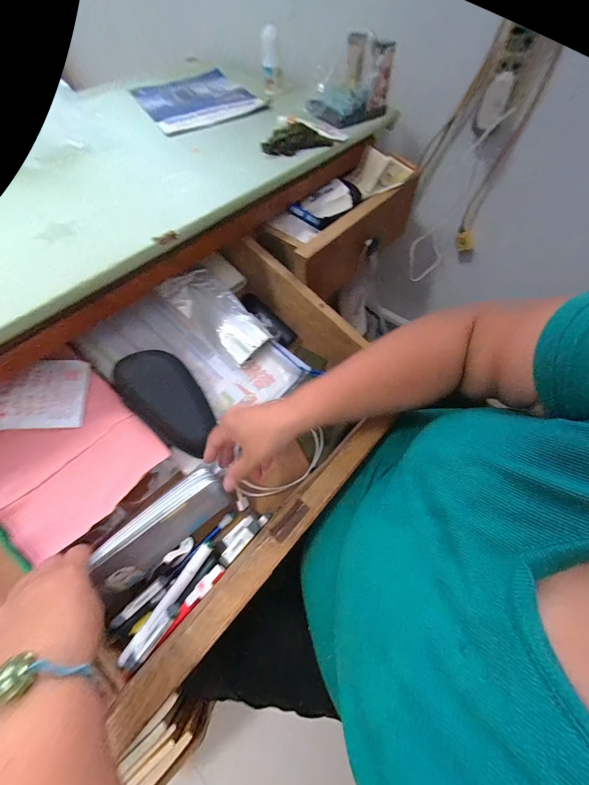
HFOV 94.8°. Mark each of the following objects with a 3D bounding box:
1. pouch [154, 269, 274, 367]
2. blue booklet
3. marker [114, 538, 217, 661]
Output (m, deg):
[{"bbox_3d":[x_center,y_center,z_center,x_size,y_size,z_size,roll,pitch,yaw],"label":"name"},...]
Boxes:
[{"bbox_3d":[-0.129,-0.134,0.456,0.191,0.026,0.090,38,68,7],"label":"pouch"},{"bbox_3d":[-0.188,-0.585,0.539,0.212,0.015,0.323,-27,64,-12],"label":"blue booklet"},{"bbox_3d":[-0.150,0.247,0.325,0.017,0.011,0.143,31,67,17],"label":"marker"}]

